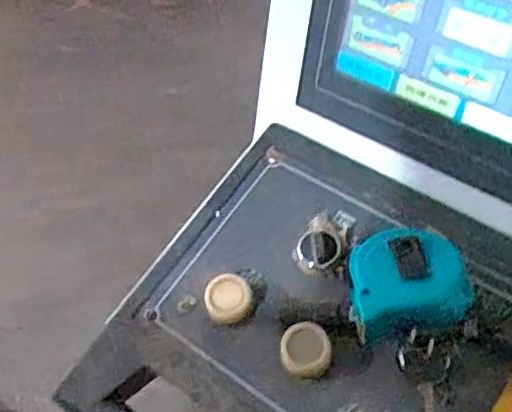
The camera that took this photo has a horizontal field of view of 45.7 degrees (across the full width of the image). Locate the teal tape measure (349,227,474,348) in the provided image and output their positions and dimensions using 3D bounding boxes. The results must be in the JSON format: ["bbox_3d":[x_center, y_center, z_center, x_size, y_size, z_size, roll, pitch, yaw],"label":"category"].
[{"bbox_3d":[0.087,0.046,0.363,0.067,0.032,0.066,-1,50,1],"label":"teal tape measure"}]

